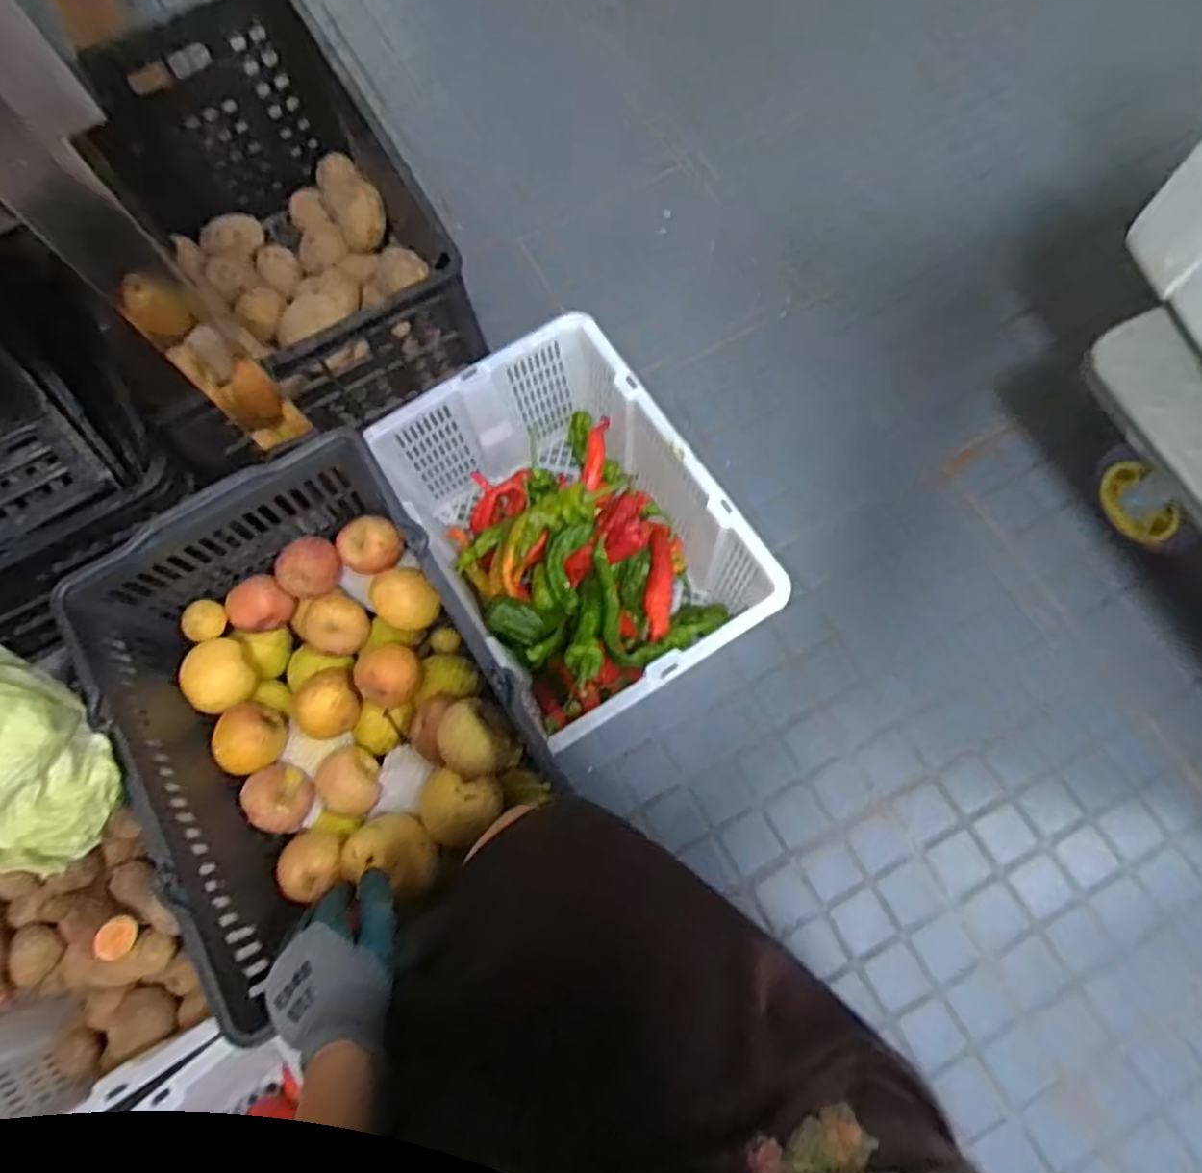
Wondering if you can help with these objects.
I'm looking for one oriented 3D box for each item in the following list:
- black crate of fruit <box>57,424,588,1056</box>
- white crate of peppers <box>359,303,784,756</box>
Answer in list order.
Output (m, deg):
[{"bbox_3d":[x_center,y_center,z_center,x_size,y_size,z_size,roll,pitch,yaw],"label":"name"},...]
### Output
[{"bbox_3d":[-0.272,0.108,0.722,0.324,0.185,0.401,-30,77,-9],"label":"black crate of fruit"},{"bbox_3d":[-0.027,-0.051,0.830,0.278,0.184,0.393,-30,74,-9],"label":"white crate of peppers"}]

